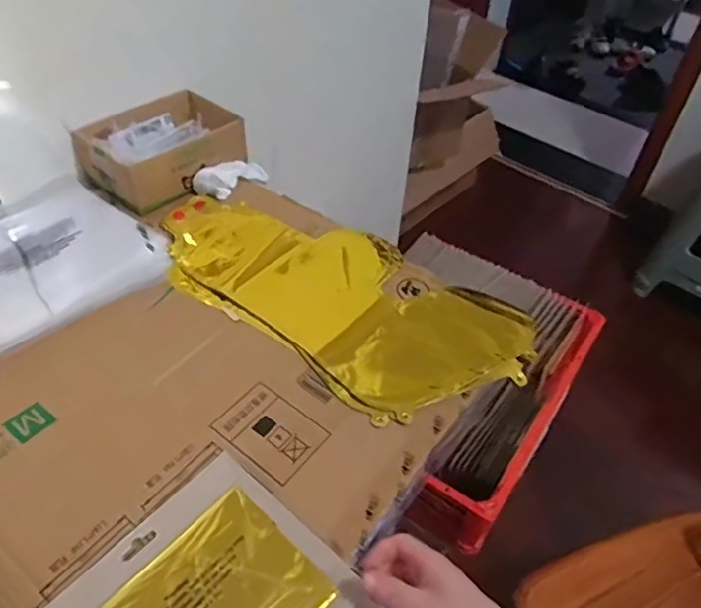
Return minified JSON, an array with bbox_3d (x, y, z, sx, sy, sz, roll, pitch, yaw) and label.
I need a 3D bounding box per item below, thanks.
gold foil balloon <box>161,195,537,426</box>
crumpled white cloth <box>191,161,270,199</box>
[{"bbox_3d":[-0.026,-0.023,0.637,0.423,0.026,0.205,29,51,23],"label":"gold foil balloon"},{"bbox_3d":[-0.157,-0.170,0.771,0.028,0.039,0.107,32,39,26],"label":"crumpled white cloth"}]

